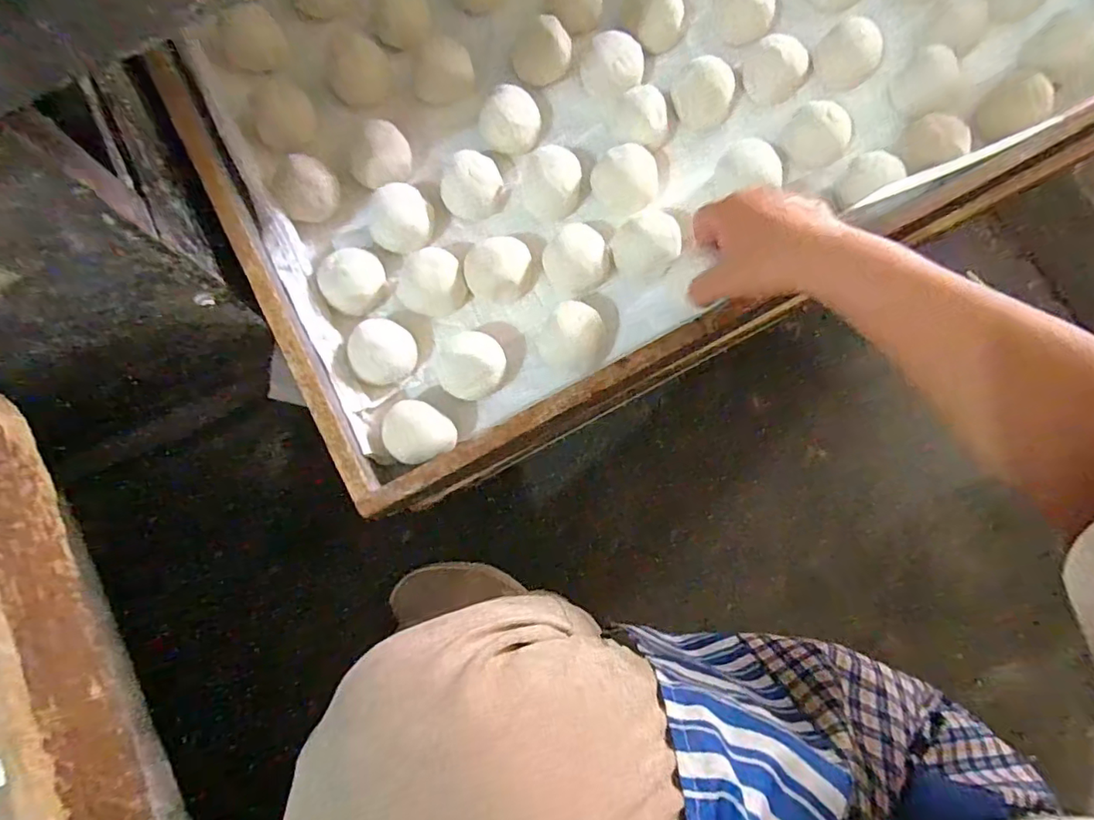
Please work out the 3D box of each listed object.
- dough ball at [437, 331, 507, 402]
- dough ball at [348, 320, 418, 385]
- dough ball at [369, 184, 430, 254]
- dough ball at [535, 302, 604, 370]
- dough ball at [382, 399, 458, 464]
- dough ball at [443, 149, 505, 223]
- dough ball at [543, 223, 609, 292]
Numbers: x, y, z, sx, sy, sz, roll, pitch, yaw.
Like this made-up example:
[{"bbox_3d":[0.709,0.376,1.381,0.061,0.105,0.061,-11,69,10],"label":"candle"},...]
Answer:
[{"bbox_3d":[-0.058,-0.036,0.445,0.047,0.036,0.053,26,78,6],"label":"dough ball"},{"bbox_3d":[-0.131,-0.045,0.452,0.047,0.038,0.050,0,77,0],"label":"dough ball"},{"bbox_3d":[-0.124,-0.159,0.473,0.049,0.032,0.056,-19,78,-4],"label":"dough ball"},{"bbox_3d":[0.021,-0.058,0.453,0.048,0.036,0.052,0,77,0],"label":"dough ball"},{"bbox_3d":[-0.101,0.020,0.442,0.053,0.029,0.045,30,79,6],"label":"dough ball"},{"bbox_3d":[-0.065,-0.197,0.484,0.045,0.033,0.052,14,77,3],"label":"dough ball"},{"bbox_3d":[0.026,-0.127,0.465,0.048,0.033,0.049,0,77,0],"label":"dough ball"}]

